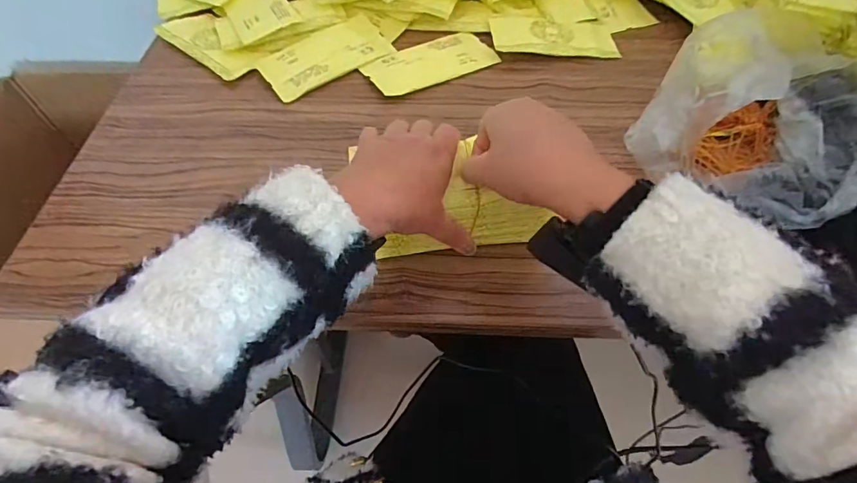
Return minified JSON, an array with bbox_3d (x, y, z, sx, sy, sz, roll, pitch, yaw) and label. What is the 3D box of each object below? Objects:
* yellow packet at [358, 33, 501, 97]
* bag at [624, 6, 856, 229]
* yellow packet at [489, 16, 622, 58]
[{"bbox_3d":[0.002,-0.239,0.605,0.169,0.006,0.085,-26,62,-16],"label":"yellow packet"},{"bbox_3d":[0.320,-0.126,0.433,0.194,0.126,0.212,29,52,22],"label":"bag"},{"bbox_3d":[0.174,-0.288,0.628,0.172,0.010,0.076,2,60,-5],"label":"yellow packet"}]

